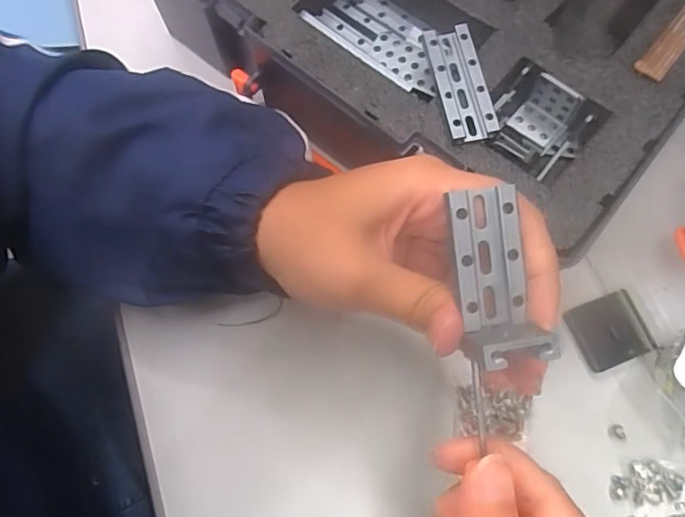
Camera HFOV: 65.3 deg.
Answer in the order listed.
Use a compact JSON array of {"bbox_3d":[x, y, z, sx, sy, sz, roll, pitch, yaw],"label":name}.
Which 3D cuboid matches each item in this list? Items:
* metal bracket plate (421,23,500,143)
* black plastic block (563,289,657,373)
[{"bbox_3d":[0.059,-0.087,0.268,0.024,0.012,0.062,-9,71,-6],"label":"metal bracket plate"},{"bbox_3d":[0.150,0.041,0.301,0.041,0.005,0.037,-21,71,-7],"label":"black plastic block"}]

